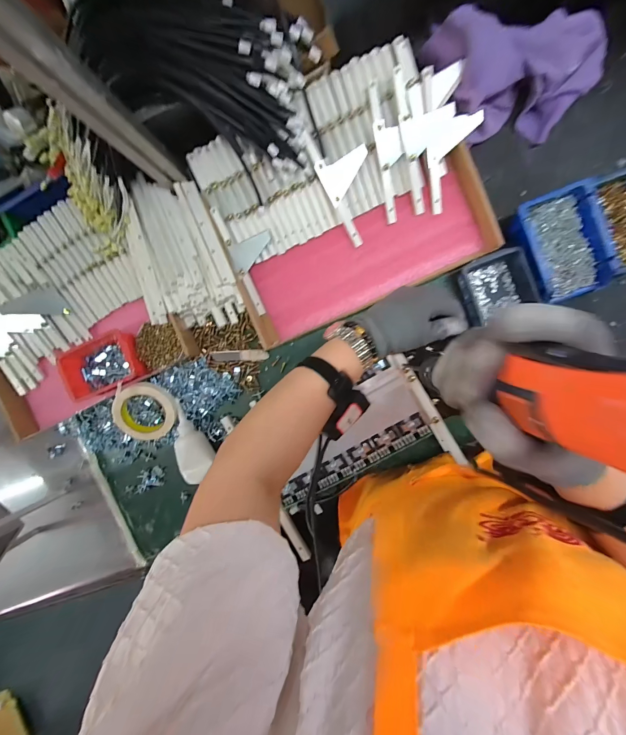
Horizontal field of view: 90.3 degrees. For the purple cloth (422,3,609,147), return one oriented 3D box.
[{"bbox_3d":[0.296,-0.438,0.459,0.247,0.080,0.139,5,95,7],"label":"purple cloth"}]

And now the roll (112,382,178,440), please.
[{"bbox_3d":[-0.312,0.079,0.587,0.113,0.039,0.113,-24,114,-4],"label":"roll"}]

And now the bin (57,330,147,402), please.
[{"bbox_3d":[-0.408,-0.007,0.601,0.151,0.046,0.107,-21,92,8],"label":"bin"}]

